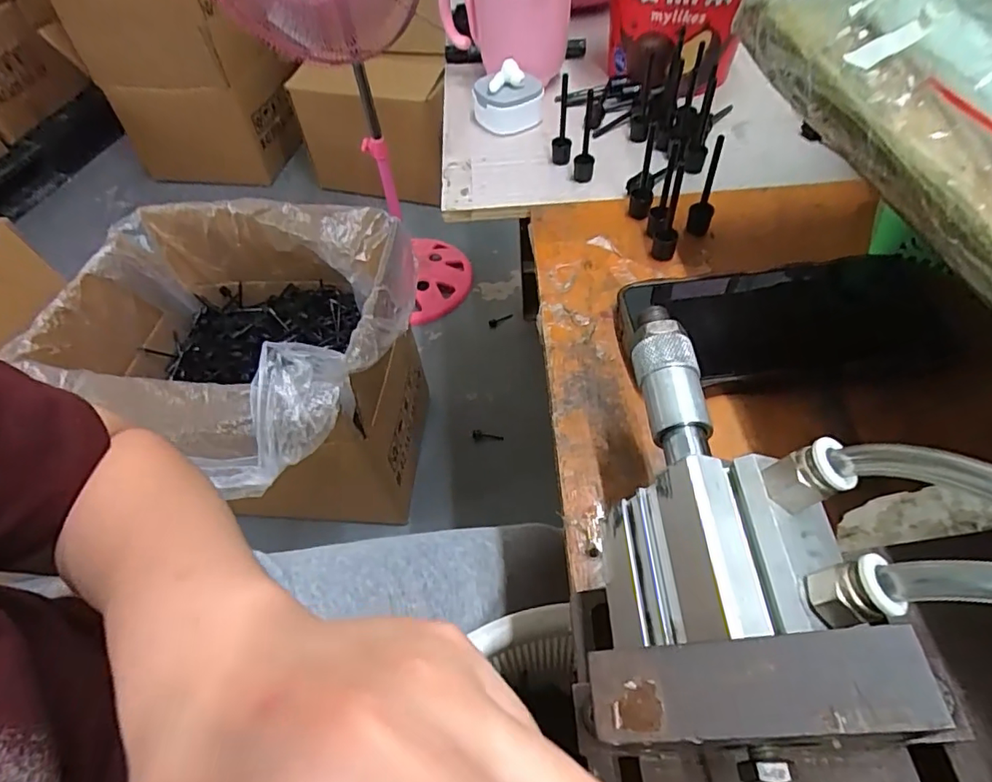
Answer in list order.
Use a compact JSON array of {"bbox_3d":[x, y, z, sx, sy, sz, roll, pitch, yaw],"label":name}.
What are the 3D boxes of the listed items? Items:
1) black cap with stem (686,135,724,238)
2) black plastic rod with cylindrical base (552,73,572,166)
[{"bbox_3d":[0.131,-0.124,0.336,0.014,0.062,0.012,15,56,14],"label":"black cap with stem"},{"bbox_3d":[0.049,-0.199,0.404,0.014,0.067,0.014,2,54,6],"label":"black plastic rod with cylindrical base"}]

